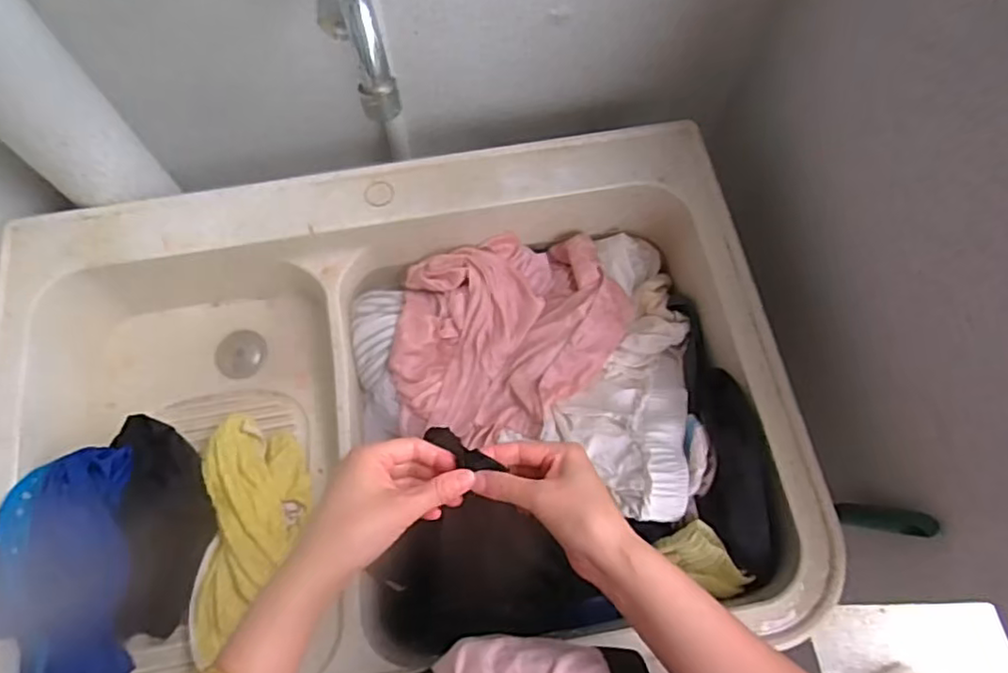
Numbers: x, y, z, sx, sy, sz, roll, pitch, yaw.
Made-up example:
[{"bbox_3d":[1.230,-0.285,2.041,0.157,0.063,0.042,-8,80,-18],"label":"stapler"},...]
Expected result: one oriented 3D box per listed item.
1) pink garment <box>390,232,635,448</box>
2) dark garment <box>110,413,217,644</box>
[{"bbox_3d":[0.009,-0.006,0.792,0.271,0.044,0.257,3,69,2],"label":"pink garment"},{"bbox_3d":[-0.346,0.182,0.660,0.090,0.038,0.220,-13,69,-5],"label":"dark garment"}]

